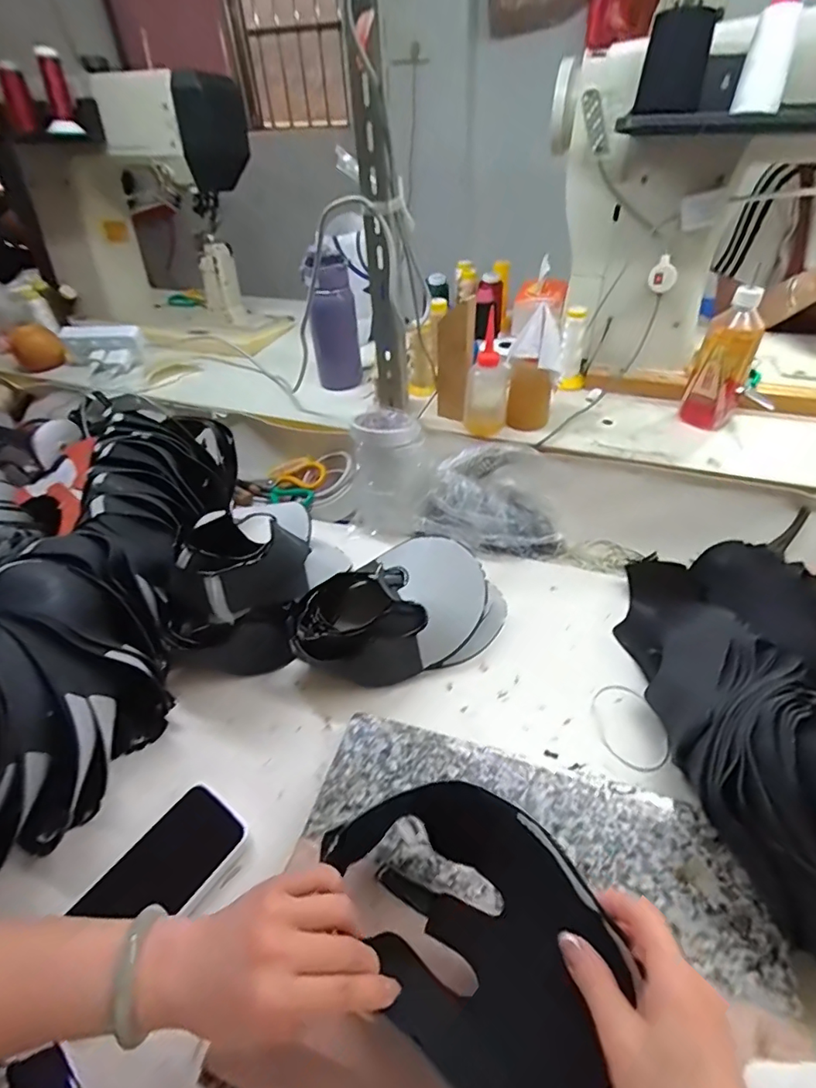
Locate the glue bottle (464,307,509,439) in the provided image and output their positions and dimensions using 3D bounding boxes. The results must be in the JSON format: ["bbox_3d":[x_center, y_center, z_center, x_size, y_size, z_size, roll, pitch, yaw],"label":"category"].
[{"bbox_3d":[0.115,-0.235,0.747,0.063,0.151,0.070,-1,43,3],"label":"glue bottle"}]

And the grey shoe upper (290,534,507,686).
[{"bbox_3d":[-0.003,0.076,0.602,0.257,0.095,0.136,-23,46,-19],"label":"grey shoe upper"}]

